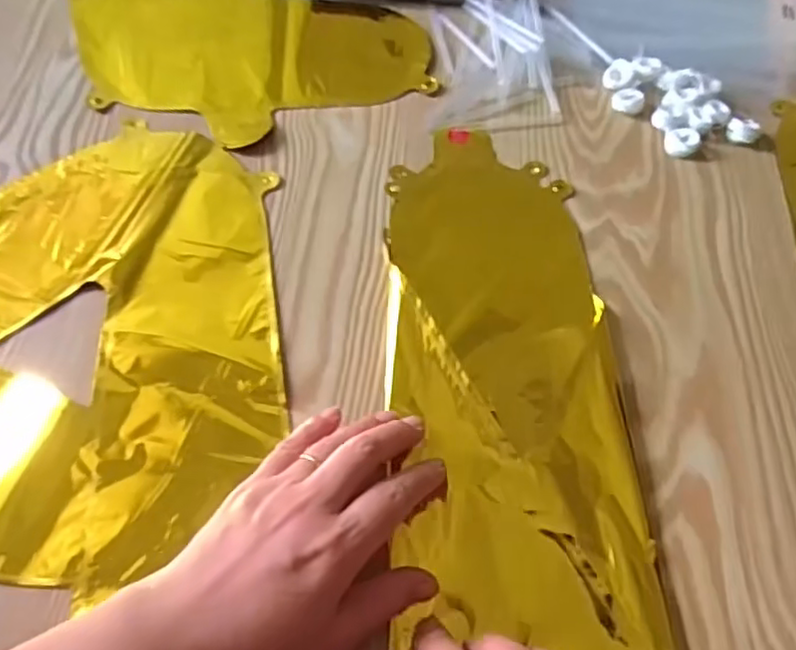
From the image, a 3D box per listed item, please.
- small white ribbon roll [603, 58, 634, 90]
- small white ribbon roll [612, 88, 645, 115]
[{"bbox_3d":[0.163,-0.186,0.490,0.020,0.009,0.024,21,62,10],"label":"small white ribbon roll"},{"bbox_3d":[0.167,-0.163,0.479,0.022,0.009,0.017,16,62,7],"label":"small white ribbon roll"}]

